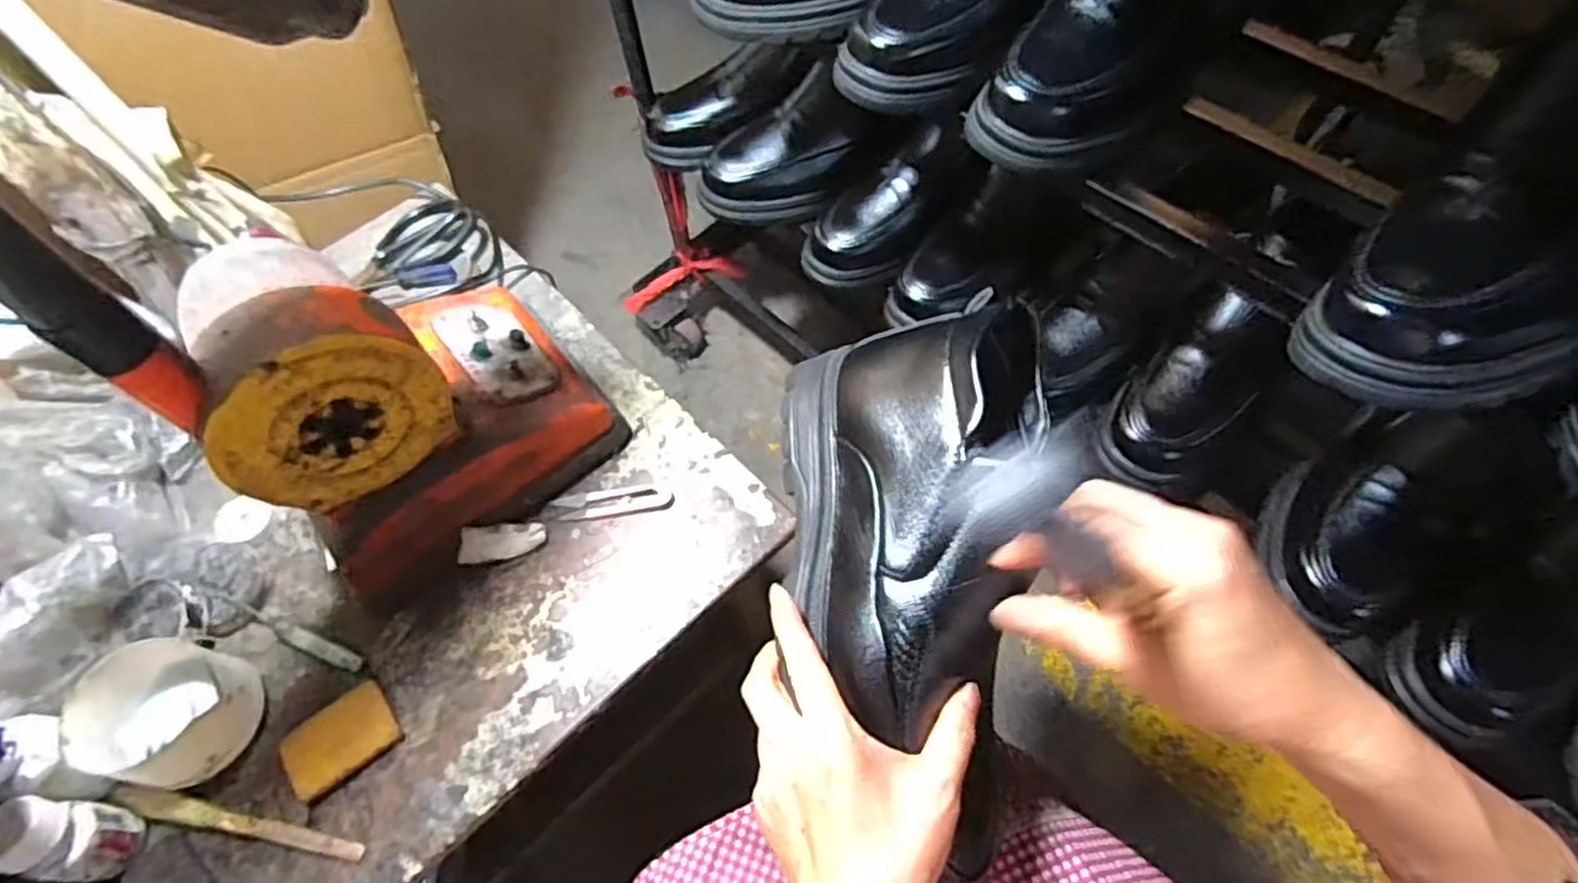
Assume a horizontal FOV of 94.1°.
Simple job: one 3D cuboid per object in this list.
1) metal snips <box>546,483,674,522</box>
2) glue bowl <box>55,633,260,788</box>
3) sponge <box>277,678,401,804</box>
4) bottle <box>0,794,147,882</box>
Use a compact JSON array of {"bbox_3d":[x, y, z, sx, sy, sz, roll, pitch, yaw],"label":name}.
[{"bbox_3d":[-0.145,0.048,0.599,0.098,0.005,0.025,-6,61,-3],"label":"metal snips"},{"bbox_3d":[-0.422,0.184,0.500,0.092,0.058,0.087,15,62,9],"label":"glue bowl"},{"bbox_3d":[-0.313,0.207,0.512,0.070,0.014,0.055,-37,67,-18],"label":"sponge"},{"bbox_3d":[-0.449,0.245,0.454,0.042,0.074,0.042,9,62,5],"label":"bottle"}]

